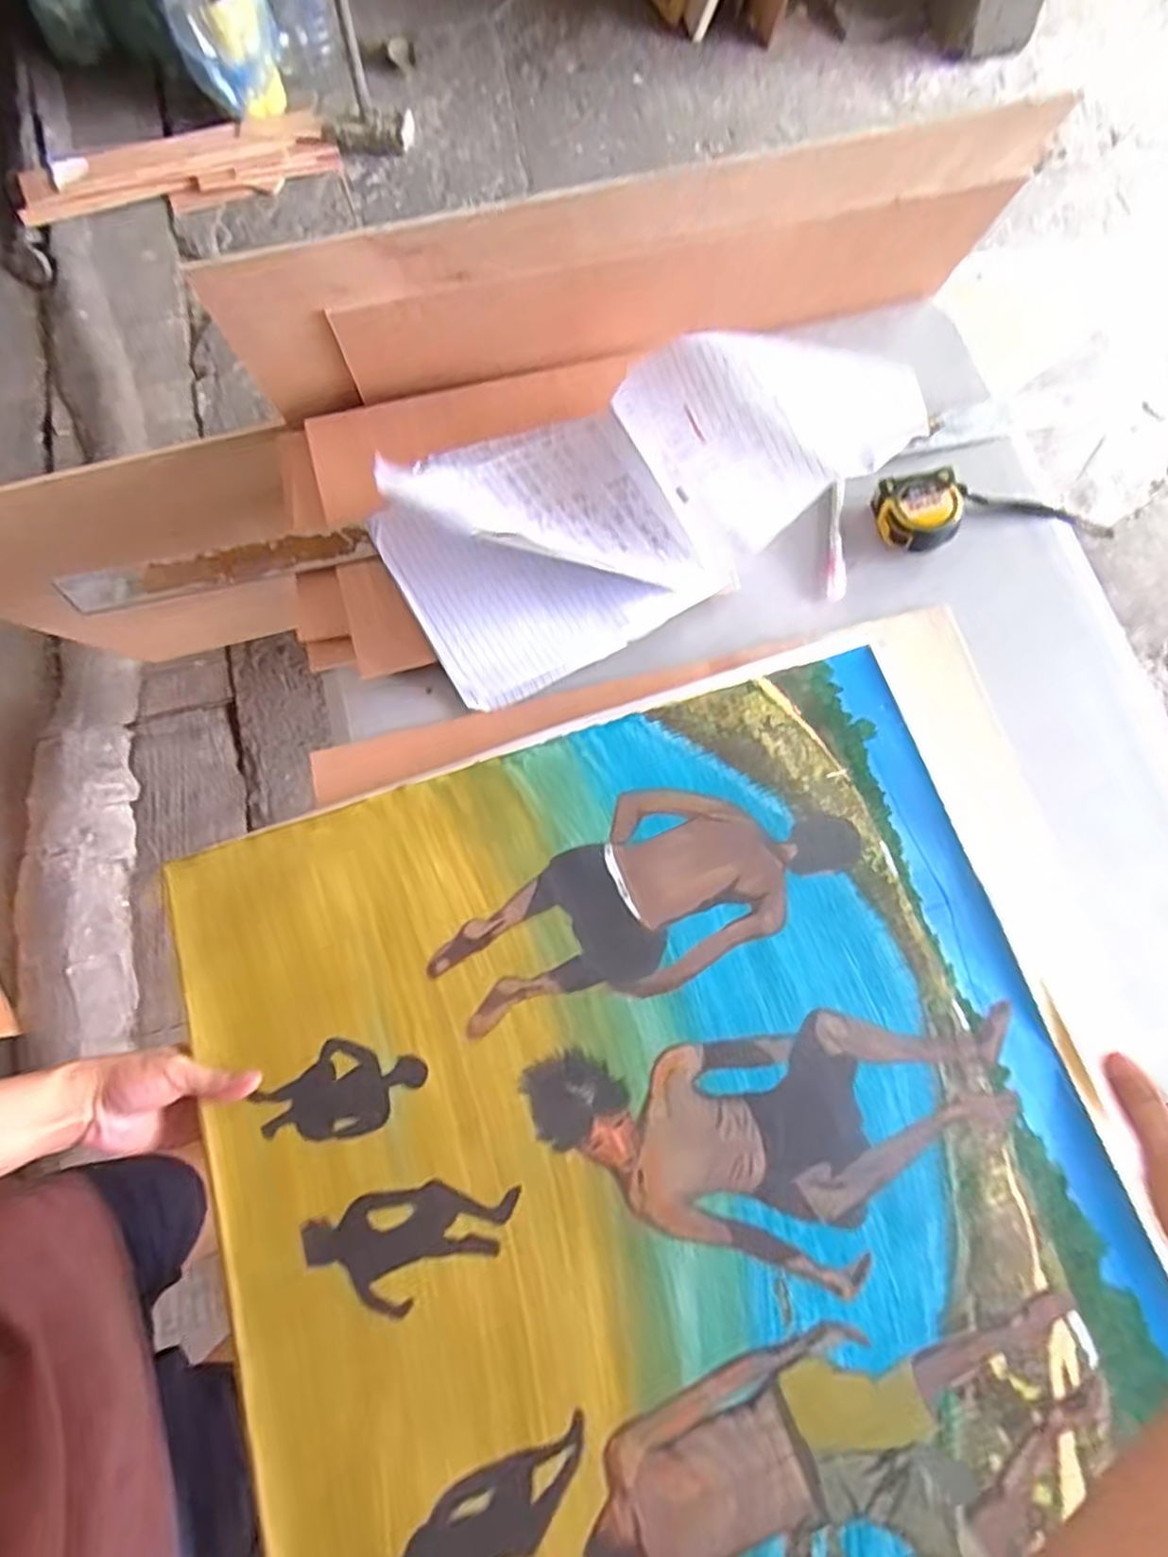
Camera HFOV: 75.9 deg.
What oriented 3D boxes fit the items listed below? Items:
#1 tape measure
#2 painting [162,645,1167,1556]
[{"bbox_3d":[0.366,-0.247,0.693,0.203,0.045,0.068,-6,74,-15],"label":"tape measure"},{"bbox_3d":[0.051,0.249,0.531,0.603,0.021,0.592,-18,75,-5],"label":"painting"}]

